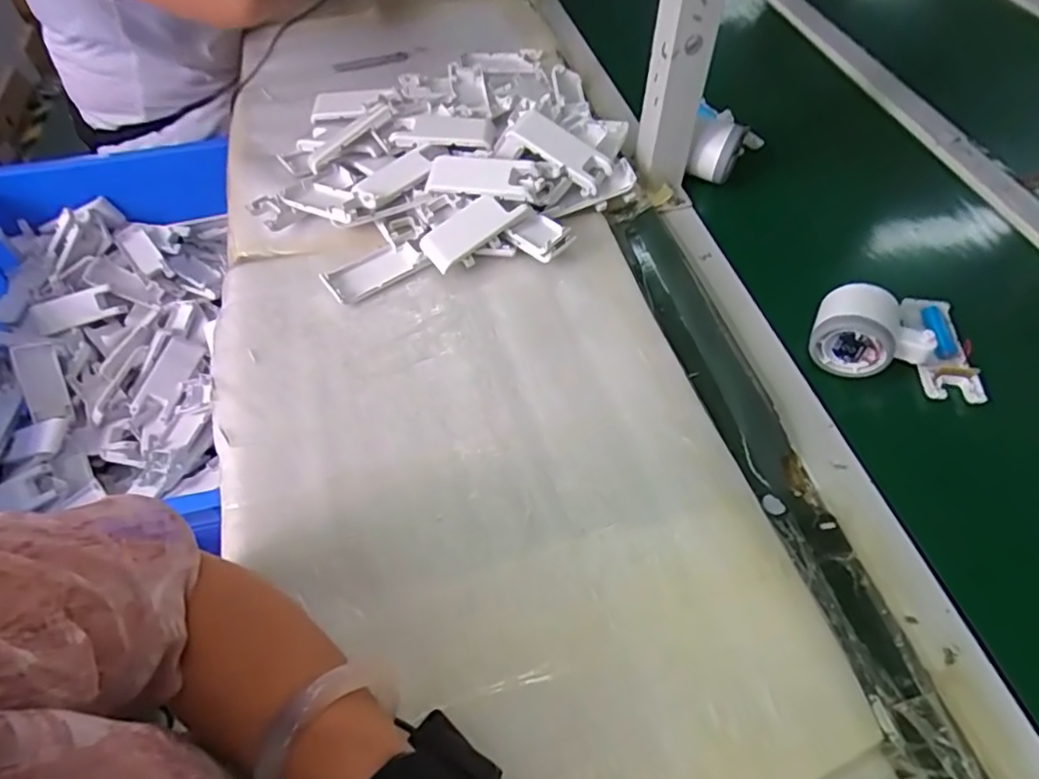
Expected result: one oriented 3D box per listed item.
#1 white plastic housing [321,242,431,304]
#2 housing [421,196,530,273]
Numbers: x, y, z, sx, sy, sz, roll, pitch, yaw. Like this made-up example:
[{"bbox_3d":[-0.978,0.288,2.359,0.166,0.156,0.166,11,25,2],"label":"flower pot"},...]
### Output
[{"bbox_3d":[-0.131,-0.107,0.543,0.088,0.012,0.041,-28,59,-18],"label":"white plastic housing"},{"bbox_3d":[-0.044,-0.147,0.545,0.094,0.014,0.039,-39,79,-7],"label":"housing"}]

